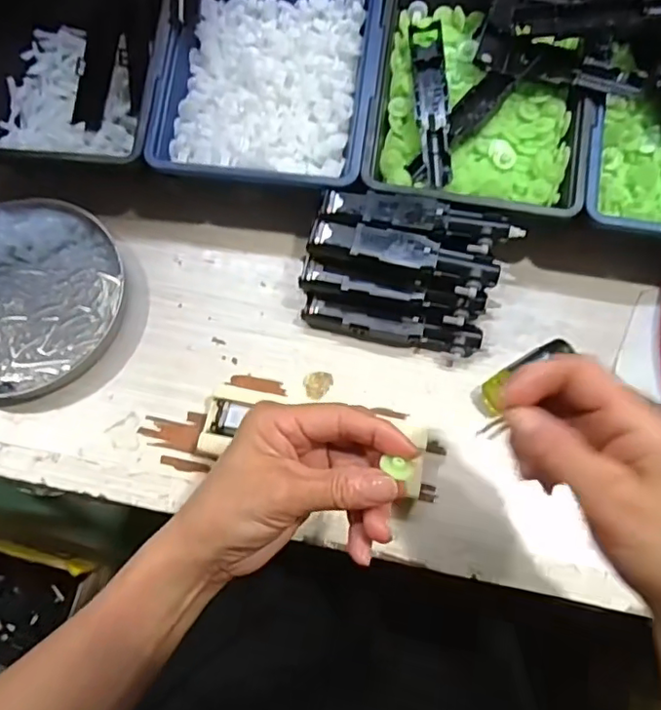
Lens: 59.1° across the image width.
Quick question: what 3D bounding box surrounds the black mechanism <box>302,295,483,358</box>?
[{"bbox_3d":[0.041,-0.017,0.395,0.118,0.021,0.021,10,72,4],"label":"black mechanism"}]

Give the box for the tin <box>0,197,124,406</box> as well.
[{"bbox_3d":[-0.219,-0.042,0.409,0.142,0.014,0.140,0,72,0],"label":"tin"}]

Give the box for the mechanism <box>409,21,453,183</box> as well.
[{"bbox_3d":[0.069,-0.170,0.392,0.022,0.015,0.120,-4,72,-1],"label":"mechanism"}]

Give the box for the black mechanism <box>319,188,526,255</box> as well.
[{"bbox_3d":[0.057,-0.086,0.375,0.126,0.013,0.027,11,72,4],"label":"black mechanism"}]

